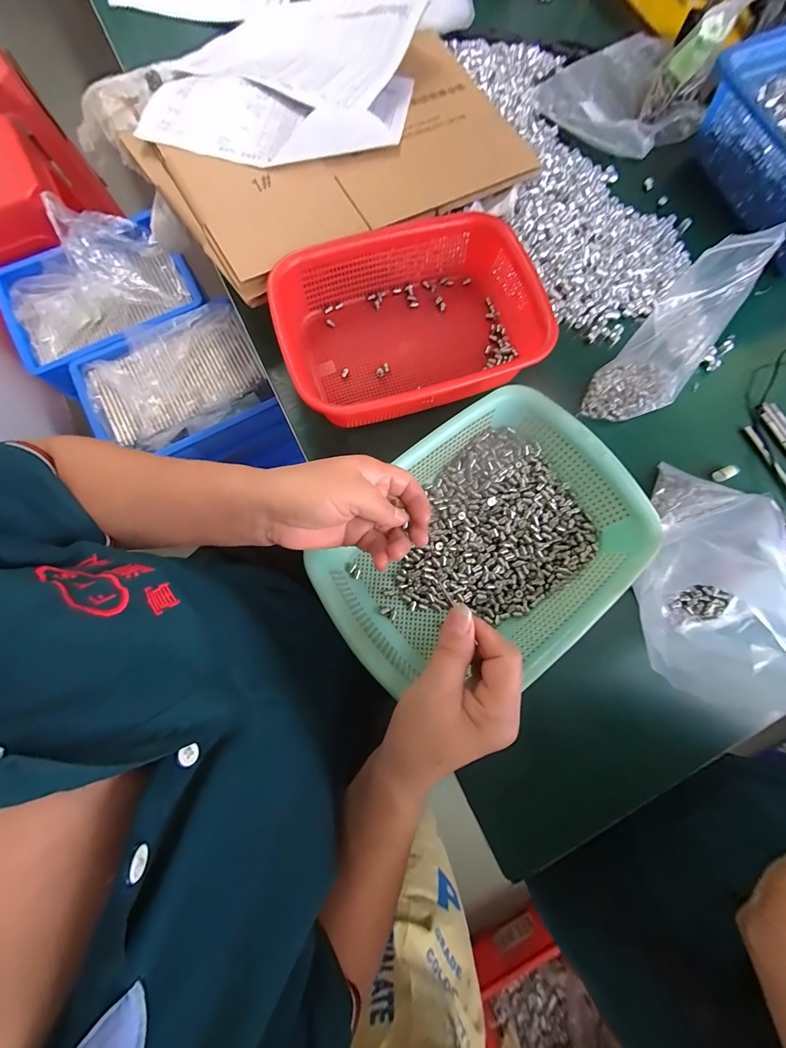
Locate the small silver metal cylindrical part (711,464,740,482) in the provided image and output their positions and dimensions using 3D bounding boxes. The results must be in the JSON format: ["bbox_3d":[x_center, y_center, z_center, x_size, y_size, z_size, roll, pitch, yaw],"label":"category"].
[{"bbox_3d":[0.396,-0.060,0.435,0.031,0.009,0.014,-23,80,-6],"label":"small silver metal cylindrical part"}]

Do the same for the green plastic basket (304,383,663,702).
[{"bbox_3d":[0.088,0.020,0.359,0.292,0.081,0.218,-40,82,-9],"label":"green plastic basket"}]

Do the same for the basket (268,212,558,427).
[{"bbox_3d":[0.030,-0.232,0.431,0.311,0.075,0.211,-19,79,-5],"label":"basket"}]

